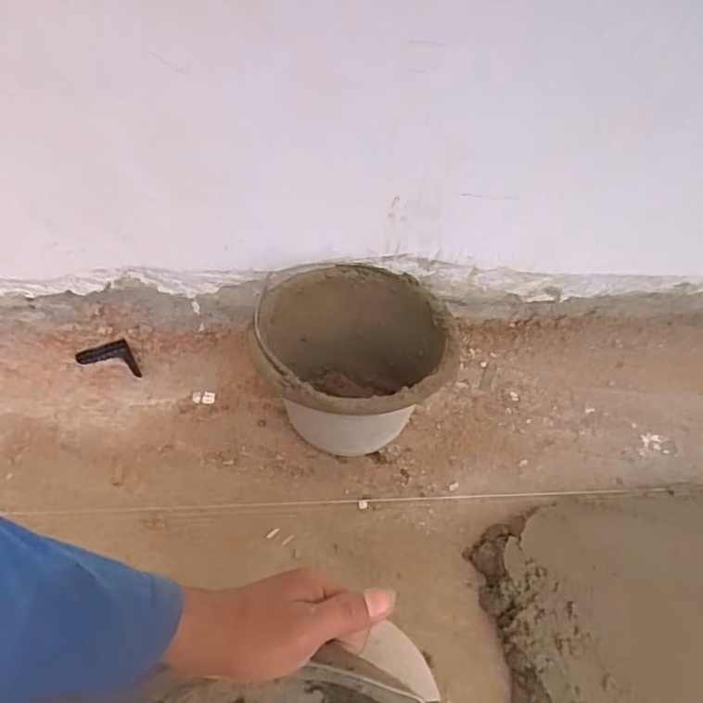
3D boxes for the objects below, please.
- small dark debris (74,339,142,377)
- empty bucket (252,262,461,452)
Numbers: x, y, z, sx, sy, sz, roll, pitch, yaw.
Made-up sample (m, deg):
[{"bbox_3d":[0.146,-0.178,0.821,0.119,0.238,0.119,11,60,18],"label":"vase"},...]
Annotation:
[{"bbox_3d":[-0.363,0.004,0.904,0.104,0.020,0.045,12,43,8],"label":"small dark debris"},{"bbox_3d":[-0.002,0.035,0.792,0.247,0.175,0.255,3,42,-2],"label":"empty bucket"}]

